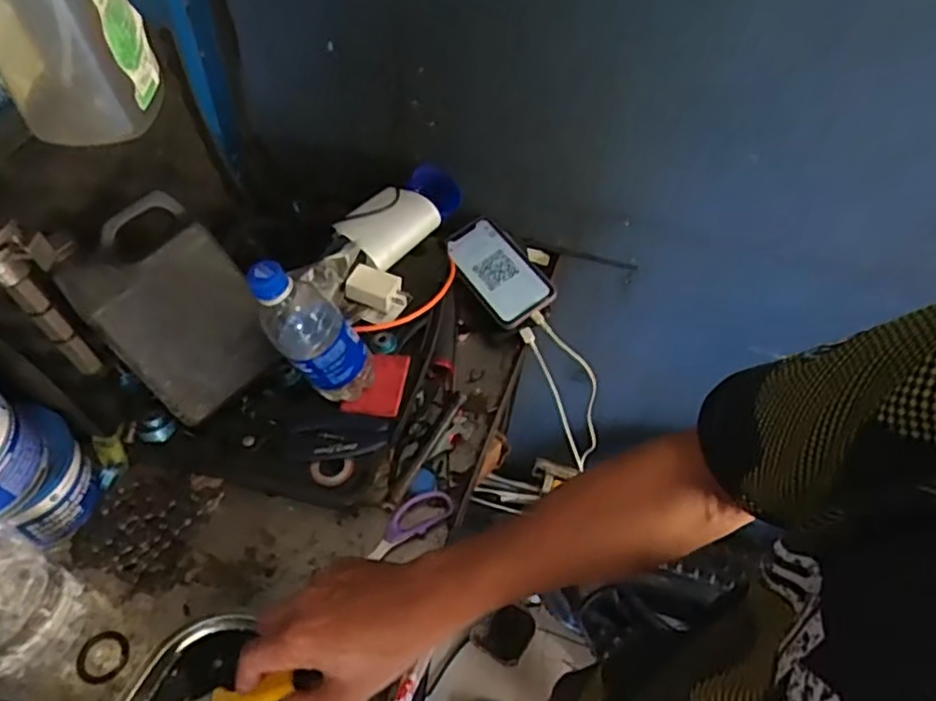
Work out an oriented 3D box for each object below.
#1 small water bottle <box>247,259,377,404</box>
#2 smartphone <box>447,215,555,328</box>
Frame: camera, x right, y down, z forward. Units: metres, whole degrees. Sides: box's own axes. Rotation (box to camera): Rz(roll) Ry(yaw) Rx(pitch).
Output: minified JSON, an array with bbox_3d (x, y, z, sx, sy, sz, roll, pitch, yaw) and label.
[{"bbox_3d":[-0.143,-0.018,0.598,0.060,0.172,0.059,-8,49,25],"label":"small water bottle"},{"bbox_3d":[0.038,-0.098,0.795,0.078,0.016,0.163,-31,61,-11],"label":"smartphone"}]

